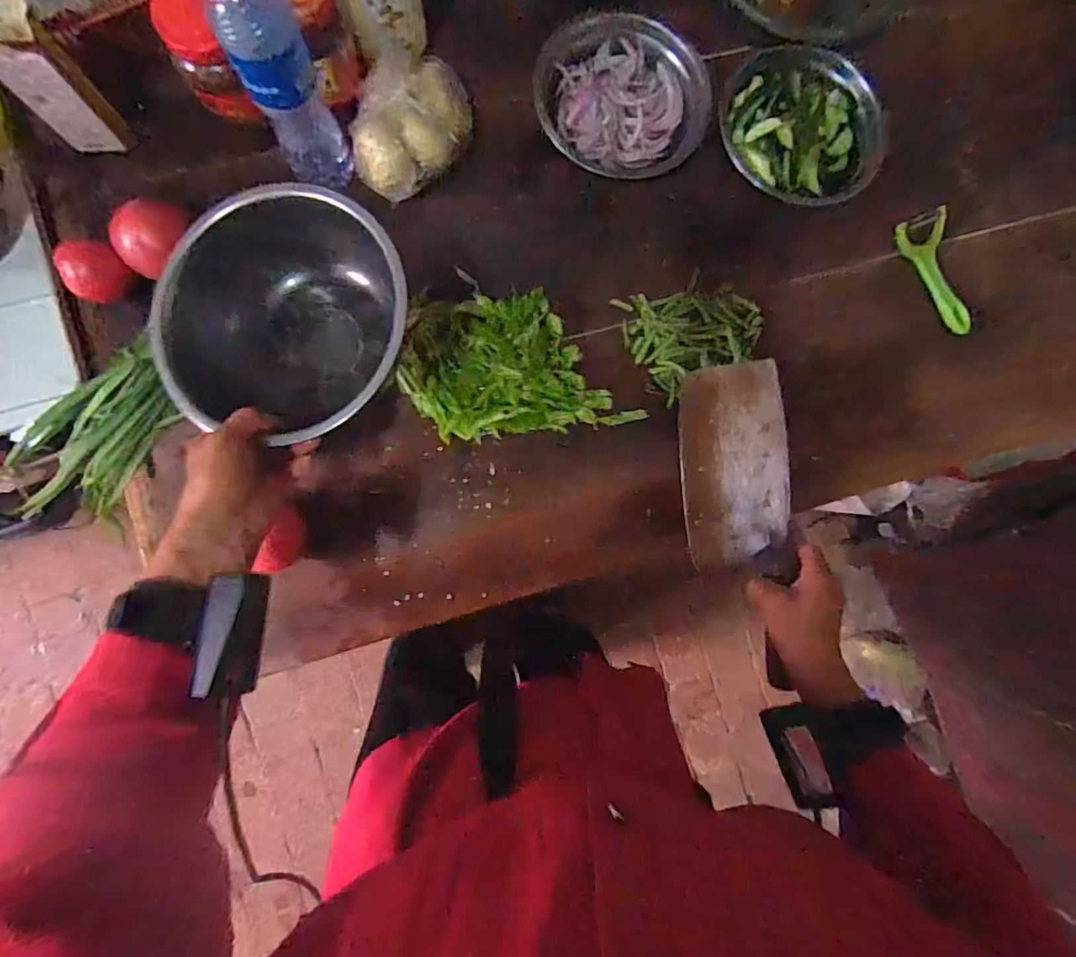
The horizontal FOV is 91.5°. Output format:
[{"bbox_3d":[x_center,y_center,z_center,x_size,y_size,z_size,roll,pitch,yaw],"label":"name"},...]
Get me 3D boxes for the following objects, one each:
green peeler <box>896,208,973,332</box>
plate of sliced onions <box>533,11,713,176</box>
[{"bbox_3d":[0.470,-0.239,0.610,0.052,0.021,0.143,-24,90,-8],"label":"green peeler"},{"bbox_3d":[0.093,-0.420,0.573,0.186,0.040,0.153,-2,88,-7],"label":"plate of sliced onions"}]

